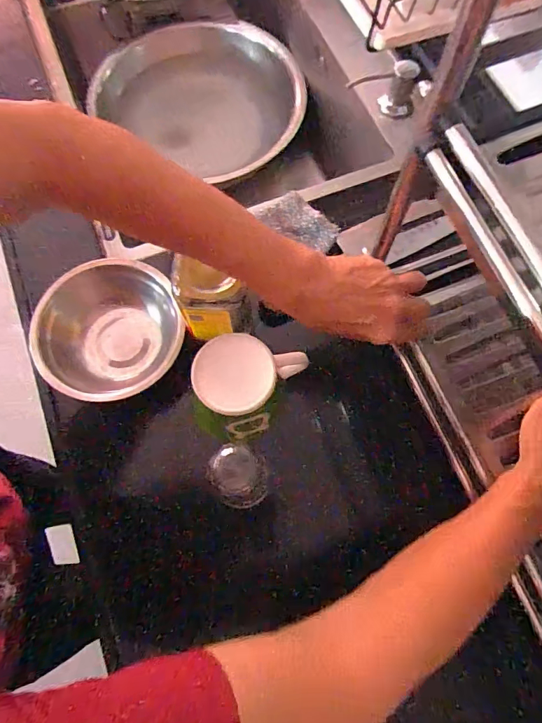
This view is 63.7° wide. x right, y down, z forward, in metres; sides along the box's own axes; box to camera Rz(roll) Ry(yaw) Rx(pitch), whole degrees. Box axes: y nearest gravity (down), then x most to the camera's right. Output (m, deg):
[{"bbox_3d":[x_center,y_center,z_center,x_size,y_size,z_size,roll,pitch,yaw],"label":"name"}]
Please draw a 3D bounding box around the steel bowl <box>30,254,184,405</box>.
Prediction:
[{"bbox_3d":[-0.158,-0.026,0.437,0.136,0.058,0.137,0,72,0],"label":"steel bowl"}]

